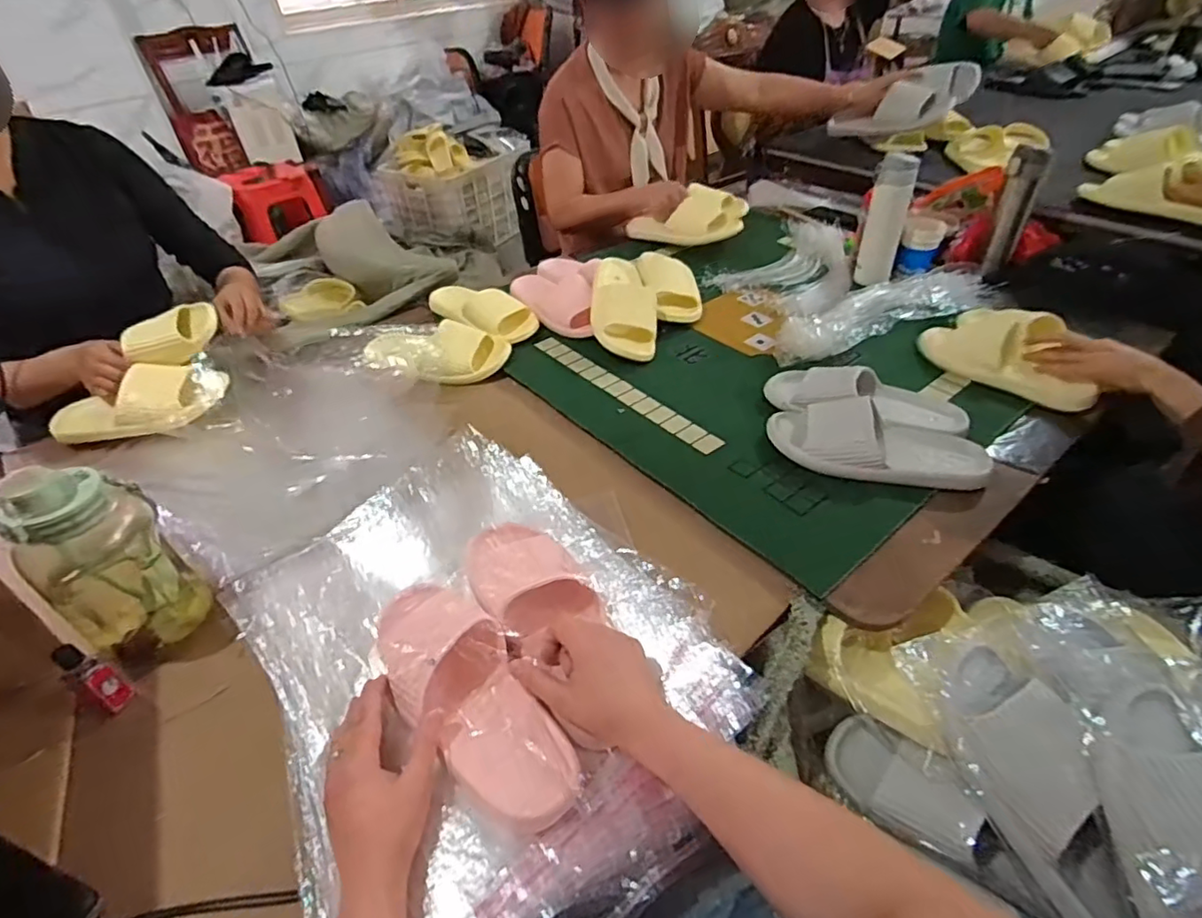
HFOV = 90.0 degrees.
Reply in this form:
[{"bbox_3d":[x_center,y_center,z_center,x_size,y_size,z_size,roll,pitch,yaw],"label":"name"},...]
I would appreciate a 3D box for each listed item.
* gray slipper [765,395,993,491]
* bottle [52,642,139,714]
[{"bbox_3d":[0.351,-0.028,0.757,0.256,0.064,0.109,5,43,11],"label":"gray slipper"},{"bbox_3d":[-0.472,0.202,0.557,0.041,0.071,0.031,23,48,27],"label":"bottle"}]

